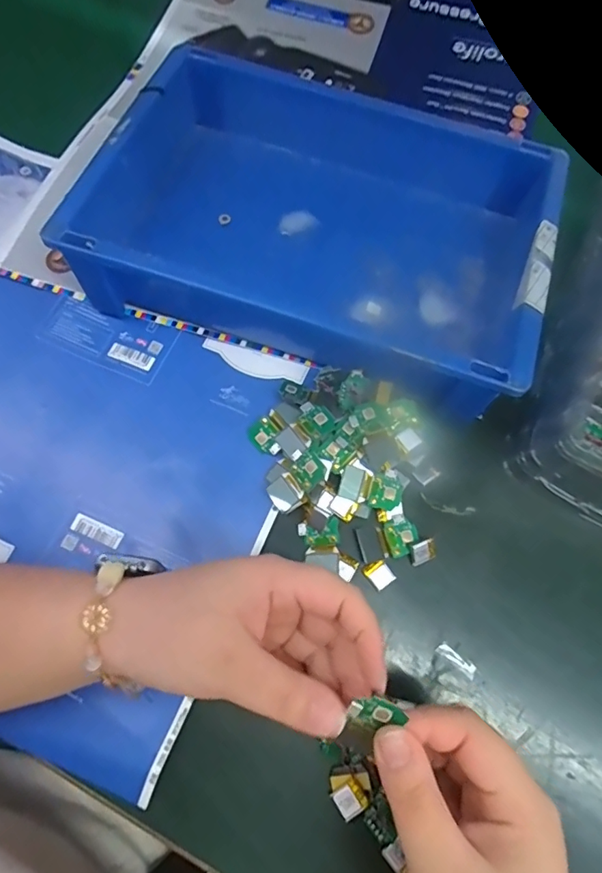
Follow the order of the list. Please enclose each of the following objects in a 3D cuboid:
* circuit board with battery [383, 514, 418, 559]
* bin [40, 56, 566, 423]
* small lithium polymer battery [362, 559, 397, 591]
[{"bbox_3d":[0.064,0.062,0.313,0.020,0.004,0.025,-16,72,-8],"label":"circuit board with battery"},{"bbox_3d":[0.019,-0.159,0.360,0.303,0.076,0.228,18,71,4],"label":"bin"},{"bbox_3d":[0.049,0.085,0.307,0.014,0.004,0.017,-37,76,-14],"label":"small lithium polymer battery"}]

